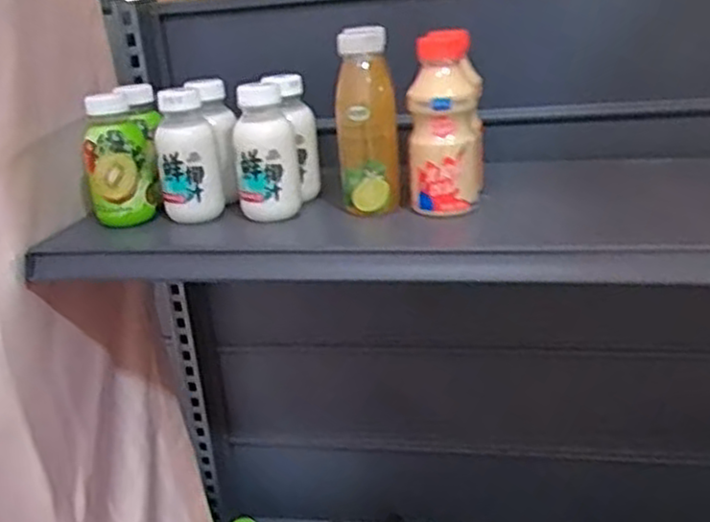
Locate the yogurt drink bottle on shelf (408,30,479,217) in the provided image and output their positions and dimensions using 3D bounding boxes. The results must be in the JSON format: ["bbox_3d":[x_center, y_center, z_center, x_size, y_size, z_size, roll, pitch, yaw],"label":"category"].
[{"bbox_3d":[0.082,-0.128,0.707,0.059,0.157,0.061,0,21,14],"label":"yogurt drink bottle on shelf"}]

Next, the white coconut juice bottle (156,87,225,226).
[{"bbox_3d":[-0.161,-0.101,0.735,0.060,0.129,0.060,-9,21,-10],"label":"white coconut juice bottle"}]

